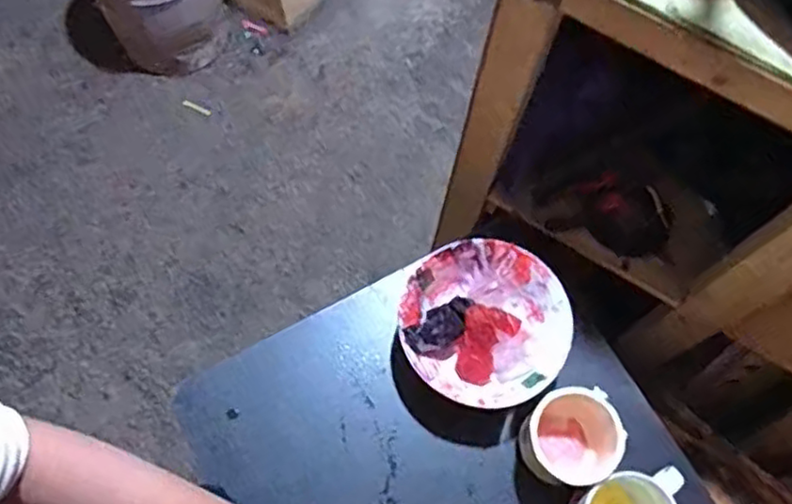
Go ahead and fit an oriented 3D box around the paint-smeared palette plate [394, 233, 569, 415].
[{"bbox_3d":[0.083,0.069,0.633,0.153,0.050,0.151,-15,68,-7],"label":"paint-smeared palette plate"}]

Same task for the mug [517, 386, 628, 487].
[{"bbox_3d":[0.156,0.164,0.596,0.080,0.071,0.073,-3,67,-2],"label":"mug"}]

